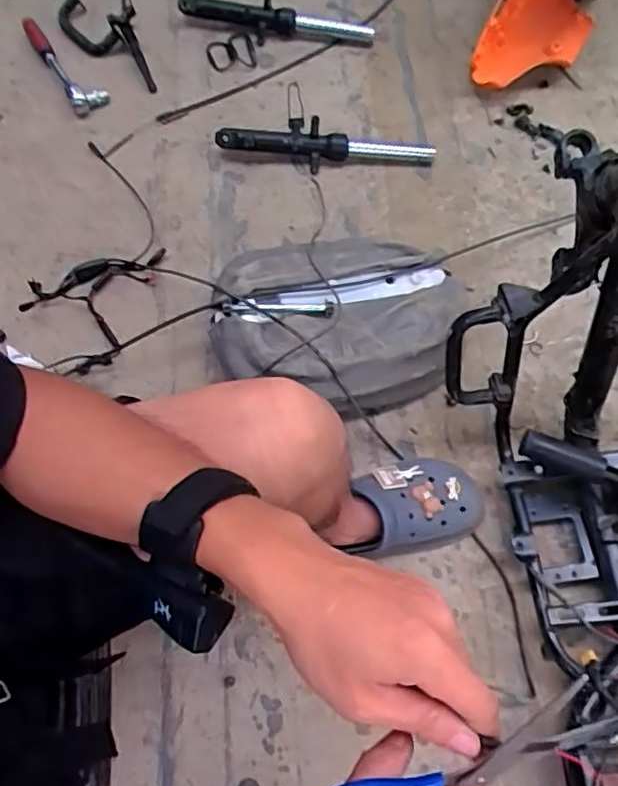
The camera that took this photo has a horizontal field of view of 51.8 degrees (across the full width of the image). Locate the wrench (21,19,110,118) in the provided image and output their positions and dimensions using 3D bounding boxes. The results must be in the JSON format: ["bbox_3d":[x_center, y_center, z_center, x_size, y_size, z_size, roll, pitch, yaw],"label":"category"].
[{"bbox_3d":[-0.394,-0.533,1.031,0.060,0.037,0.199,-31,72,-10],"label":"wrench"}]

